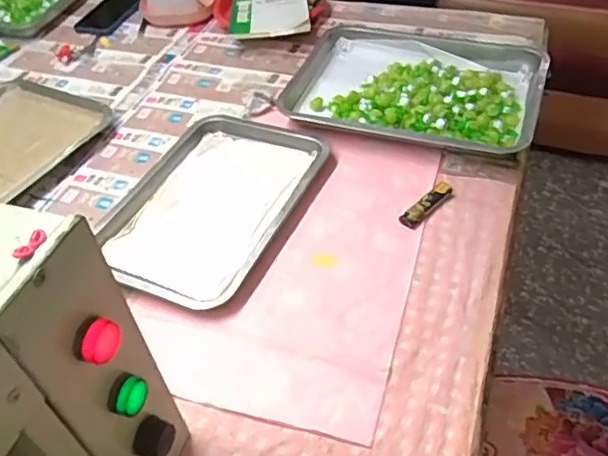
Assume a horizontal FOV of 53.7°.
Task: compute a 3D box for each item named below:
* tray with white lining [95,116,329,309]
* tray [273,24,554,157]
[{"bbox_3d":[-0.125,-0.034,0.766,0.221,0.029,0.300,18,51,22],"label":"tray with white lining"},{"bbox_3d":[0.161,-0.210,0.882,0.350,0.041,0.272,12,49,17],"label":"tray"}]

